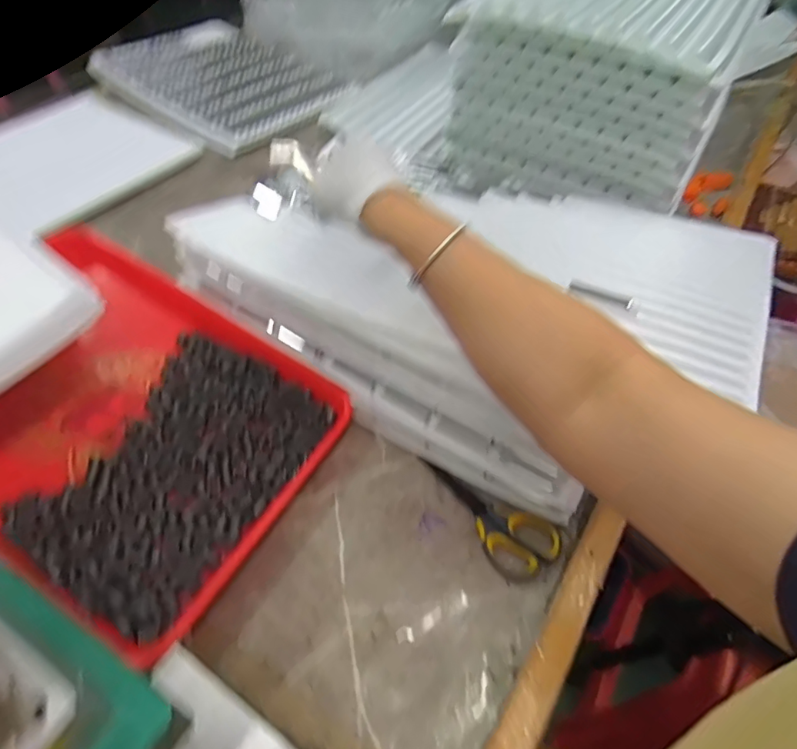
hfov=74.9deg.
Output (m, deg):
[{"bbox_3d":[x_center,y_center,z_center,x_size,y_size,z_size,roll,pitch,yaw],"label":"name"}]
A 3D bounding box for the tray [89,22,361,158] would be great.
[{"bbox_3d":[-0.362,-0.622,1.087,0.533,0.032,0.383,31,56,23],"label":"tray"}]

